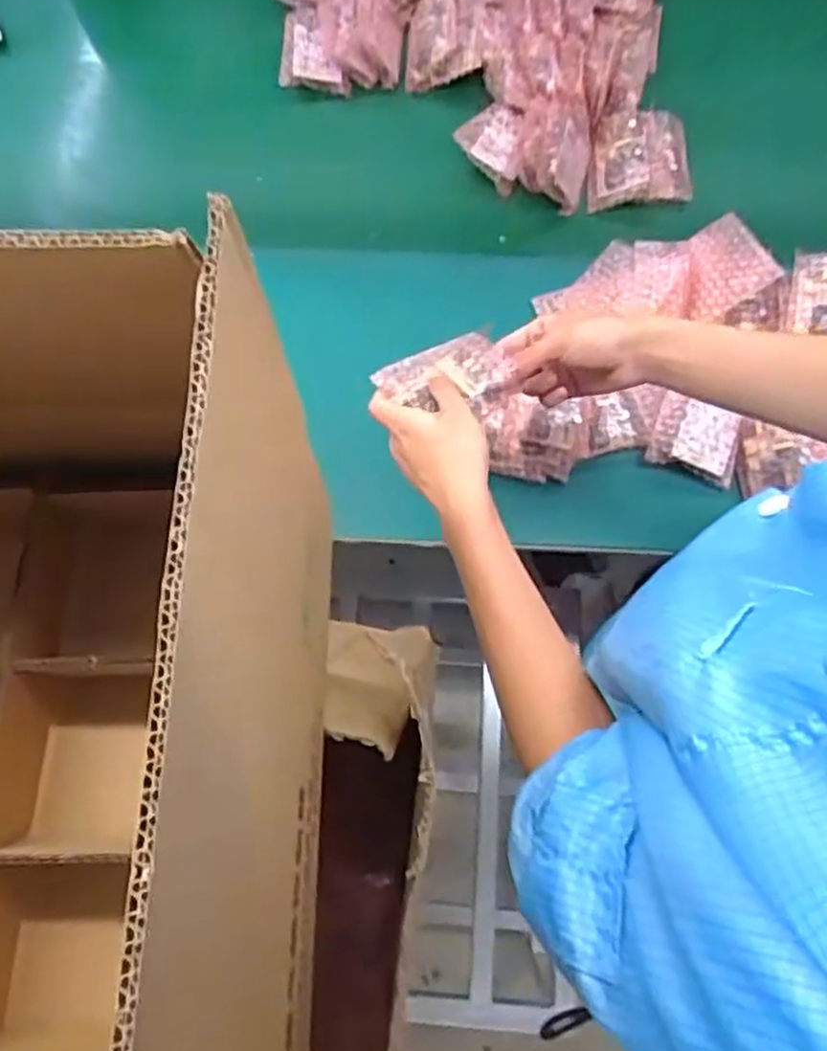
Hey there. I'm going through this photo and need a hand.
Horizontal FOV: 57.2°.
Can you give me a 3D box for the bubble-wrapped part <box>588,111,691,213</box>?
[{"bbox_3d":[0.271,-0.443,0.917,0.138,0.011,0.106,-11,97,-13],"label":"bubble-wrapped part"}]

